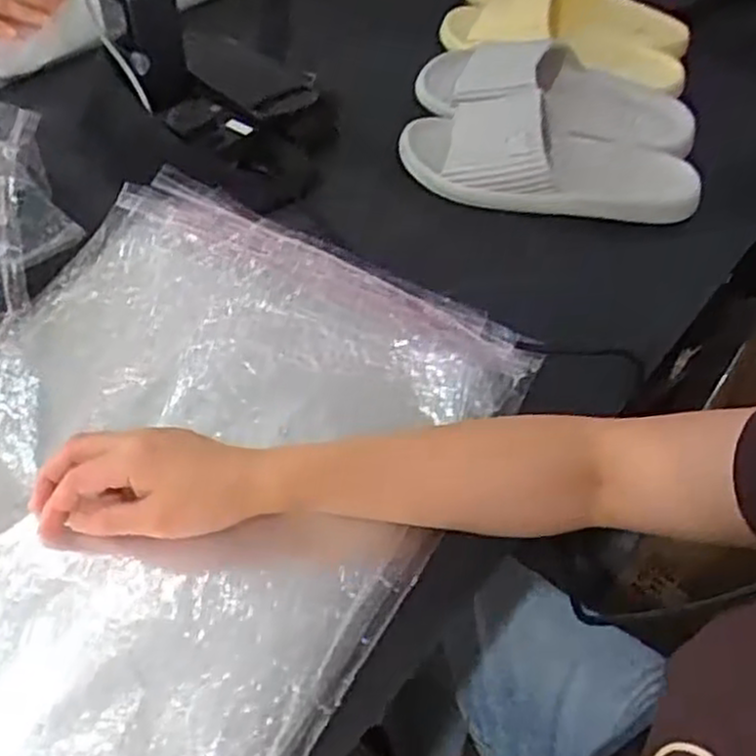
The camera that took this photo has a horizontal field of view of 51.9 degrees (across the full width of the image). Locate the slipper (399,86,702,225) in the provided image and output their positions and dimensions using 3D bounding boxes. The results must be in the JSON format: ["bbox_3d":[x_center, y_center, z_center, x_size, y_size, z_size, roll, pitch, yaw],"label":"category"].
[{"bbox_3d":[0.152,-0.194,0.674,0.260,0.062,0.109,15,52,8],"label":"slipper"}]

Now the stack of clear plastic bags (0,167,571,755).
[{"bbox_3d":[-0.126,0.053,0.476,0.313,0.041,0.388,25,54,16],"label":"stack of clear plastic bags"}]

